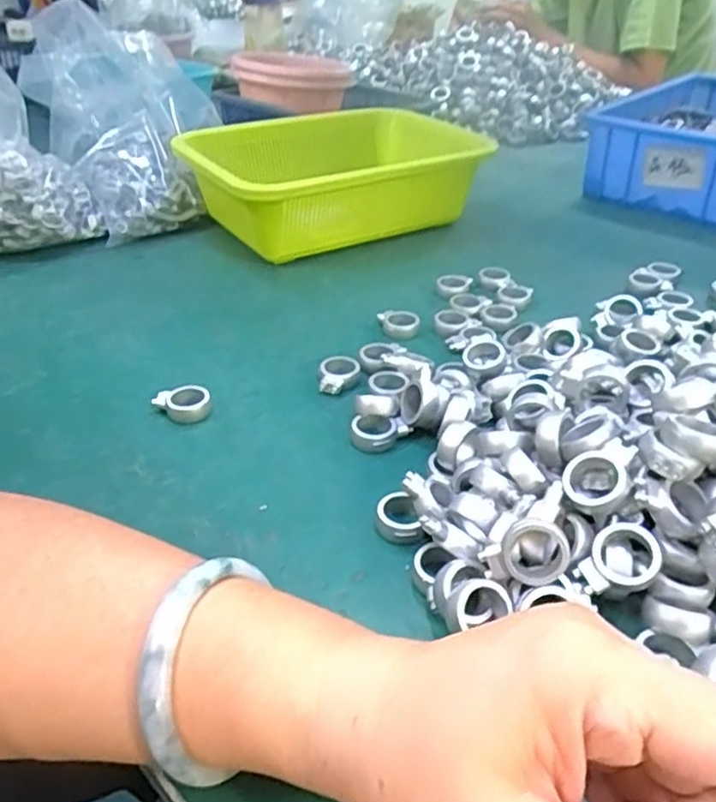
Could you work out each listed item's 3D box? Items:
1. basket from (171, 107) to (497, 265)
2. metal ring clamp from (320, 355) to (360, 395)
[{"bbox_3d":[-0.030,-0.207,0.644,0.250,0.086,0.182,-20,39,-25],"label":"basket"},{"bbox_3d":[-0.011,-0.016,0.429,0.025,0.015,0.029,-1,35,-1],"label":"metal ring clamp"}]

